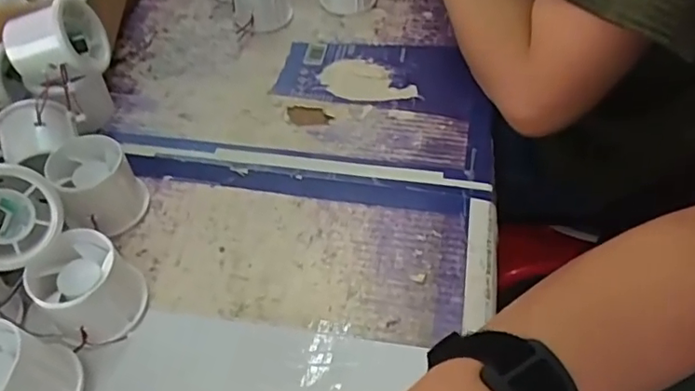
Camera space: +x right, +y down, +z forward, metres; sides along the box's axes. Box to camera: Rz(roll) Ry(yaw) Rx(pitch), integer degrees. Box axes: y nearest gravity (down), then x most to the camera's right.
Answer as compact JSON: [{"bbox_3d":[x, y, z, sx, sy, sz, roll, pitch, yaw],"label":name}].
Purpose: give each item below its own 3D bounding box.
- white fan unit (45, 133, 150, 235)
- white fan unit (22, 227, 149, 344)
[{"bbox_3d":[-0.172,-0.007,0.395,0.052,0.047,0.058,-29,55,-21],"label":"white fan unit"},{"bbox_3d":[-0.153,0.057,0.343,0.051,0.051,0.057,27,56,23],"label":"white fan unit"}]

